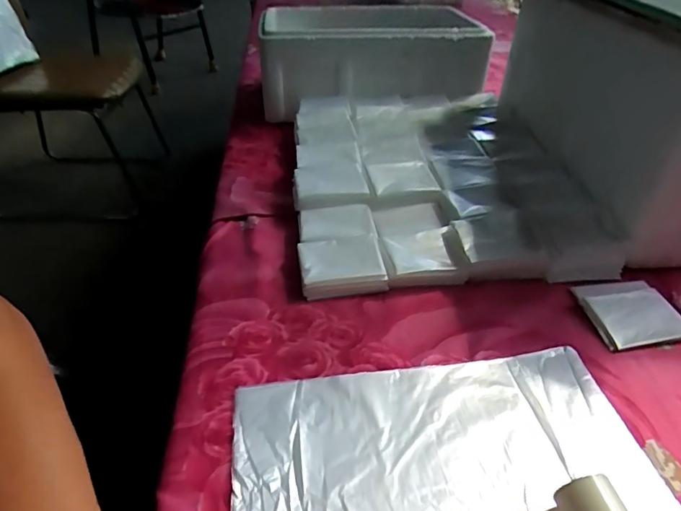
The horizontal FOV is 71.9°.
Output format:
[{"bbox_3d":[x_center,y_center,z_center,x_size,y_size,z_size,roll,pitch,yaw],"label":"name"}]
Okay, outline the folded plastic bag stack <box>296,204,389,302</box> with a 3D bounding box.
[{"bbox_3d":[-0.003,-0.006,0.522,0.089,0.041,0.123,-6,39,-7],"label":"folded plastic bag stack"}]

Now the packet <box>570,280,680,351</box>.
[{"bbox_3d":[0.292,0.057,0.472,0.088,0.016,0.078,-5,38,-6],"label":"packet"}]

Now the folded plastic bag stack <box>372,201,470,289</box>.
[{"bbox_3d":[0.082,-0.011,0.531,0.084,0.040,0.116,-6,38,-7],"label":"folded plastic bag stack"}]

